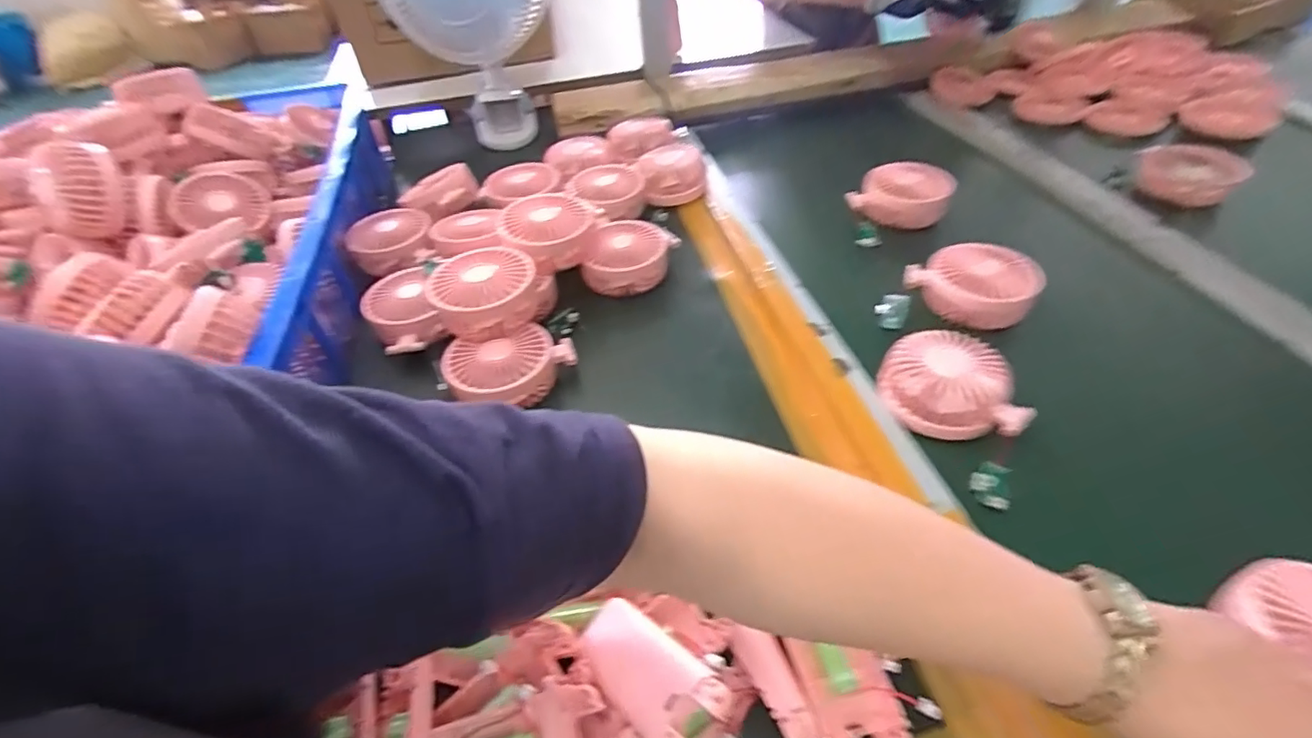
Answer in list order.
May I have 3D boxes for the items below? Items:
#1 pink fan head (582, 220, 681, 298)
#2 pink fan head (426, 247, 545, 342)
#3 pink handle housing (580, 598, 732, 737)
[{"bbox_3d":[-0.025,-0.115,0.601,0.076,0.049,0.095,14,48,17],"label":"pink fan head"},{"bbox_3d":[-0.149,-0.065,0.512,0.094,0.056,0.094,-19,47,-14],"label":"pink fan head"},{"bbox_3d":[-0.006,0.160,0.298,0.040,0.015,0.094,-38,31,-26],"label":"pink handle housing"}]

